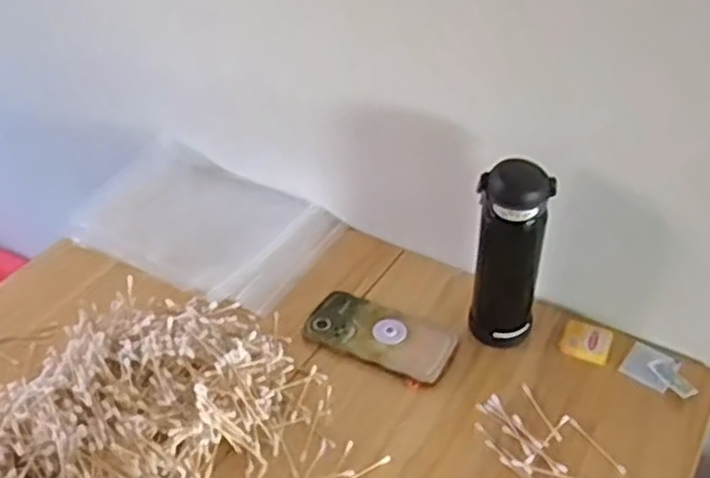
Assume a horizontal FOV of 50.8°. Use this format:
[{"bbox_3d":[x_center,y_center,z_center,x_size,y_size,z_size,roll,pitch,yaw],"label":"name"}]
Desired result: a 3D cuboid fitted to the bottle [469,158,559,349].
[{"bbox_3d":[0.153,0.022,0.757,0.066,0.206,0.055,-1,42,-1],"label":"bottle"}]

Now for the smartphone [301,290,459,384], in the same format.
[{"bbox_3d":[0.025,0.102,0.810,0.160,0.013,0.075,21,47,20],"label":"smartphone"}]

